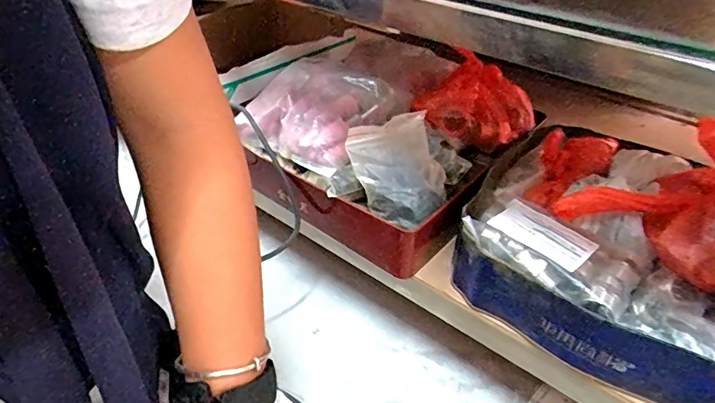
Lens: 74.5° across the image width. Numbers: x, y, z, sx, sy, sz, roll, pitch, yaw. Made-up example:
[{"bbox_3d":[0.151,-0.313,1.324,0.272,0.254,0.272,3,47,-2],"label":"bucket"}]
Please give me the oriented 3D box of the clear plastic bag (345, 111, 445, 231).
[{"bbox_3d":[0.041,-0.034,0.411,0.093,0.040,0.092,46,62,0],"label":"clear plastic bag"}]

